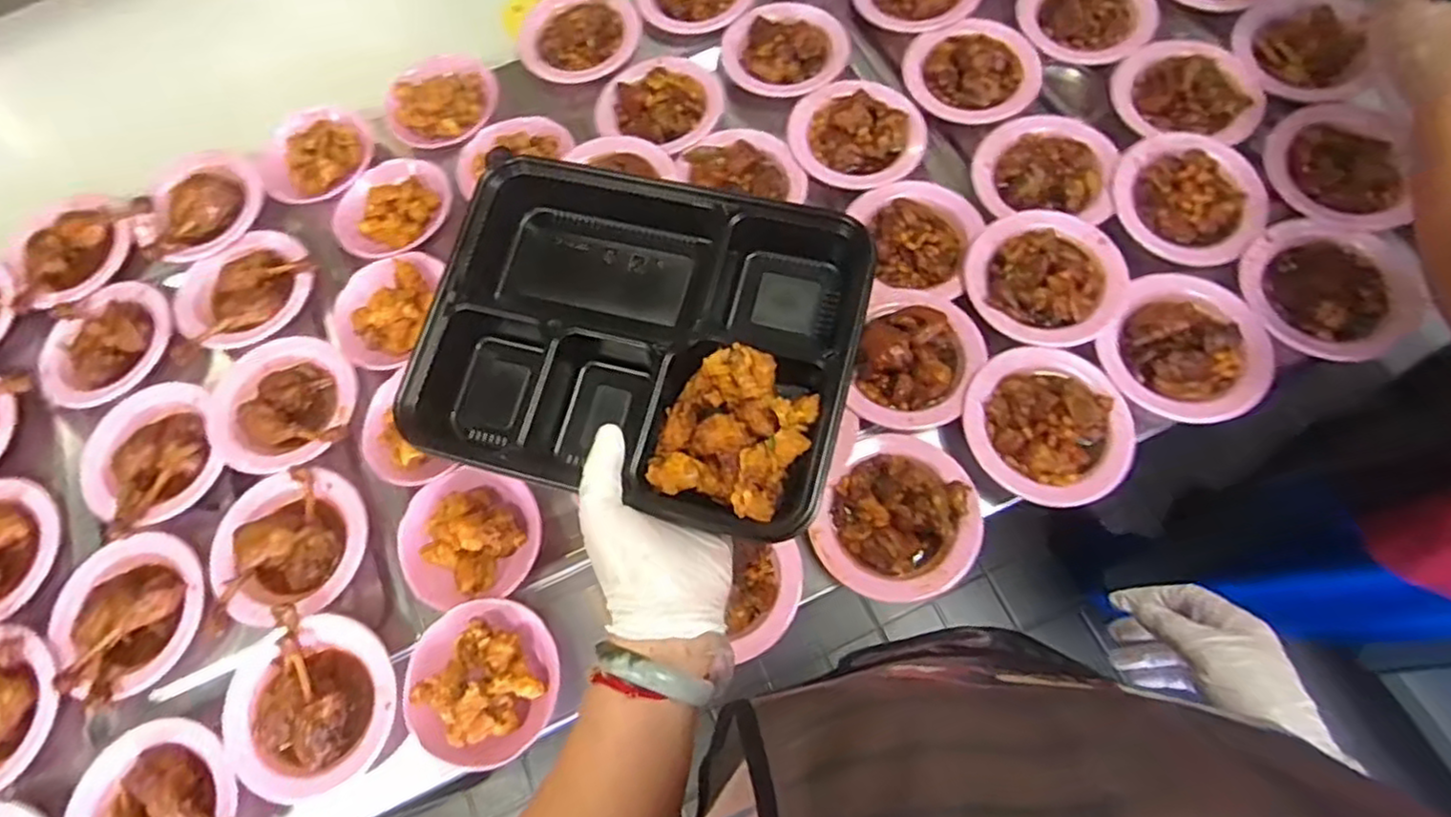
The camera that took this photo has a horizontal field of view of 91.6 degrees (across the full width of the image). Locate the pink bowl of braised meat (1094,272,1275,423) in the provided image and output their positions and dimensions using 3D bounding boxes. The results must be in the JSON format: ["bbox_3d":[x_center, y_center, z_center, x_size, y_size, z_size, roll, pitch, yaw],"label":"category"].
[{"bbox_3d":[0.434,-0.059,0.673,0.142,0.044,0.147,-39,71,-13],"label":"pink bowl of braised meat"}]

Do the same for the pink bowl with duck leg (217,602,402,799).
[{"bbox_3d":[-0.365,0.258,0.618,0.143,0.045,0.145,-42,72,-14],"label":"pink bowl with duck leg"}]

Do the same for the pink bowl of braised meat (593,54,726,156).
[{"bbox_3d":[-0.075,-0.358,0.827,0.146,0.041,0.141,-1,68,2],"label":"pink bowl of braised meat"}]

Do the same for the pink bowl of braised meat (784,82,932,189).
[{"bbox_3d":[0.147,-0.308,0.785,0.150,0.041,0.124,10,69,6],"label":"pink bowl of braised meat"}]

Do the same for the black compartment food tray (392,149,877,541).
[{"bbox_3d":[-0.053,-0.046,0.457,0.267,0.066,0.212,14,75,12],"label":"black compartment food tray"}]

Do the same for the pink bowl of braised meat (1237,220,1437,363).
[{"bbox_3d":[0.586,-0.118,0.676,0.145,0.049,0.153,-39,72,-13],"label":"pink bowl of braised meat"}]

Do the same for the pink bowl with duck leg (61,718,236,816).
[{"bbox_3d":[-0.485,0.349,0.598,0.143,0.047,0.140,-1,68,2],"label":"pink bowl with duck leg"}]

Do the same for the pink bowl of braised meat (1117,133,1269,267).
[{"bbox_3d":[0.477,-0.220,0.722,0.147,0.039,0.129,36,74,15],"label":"pink bowl of braised meat"}]

